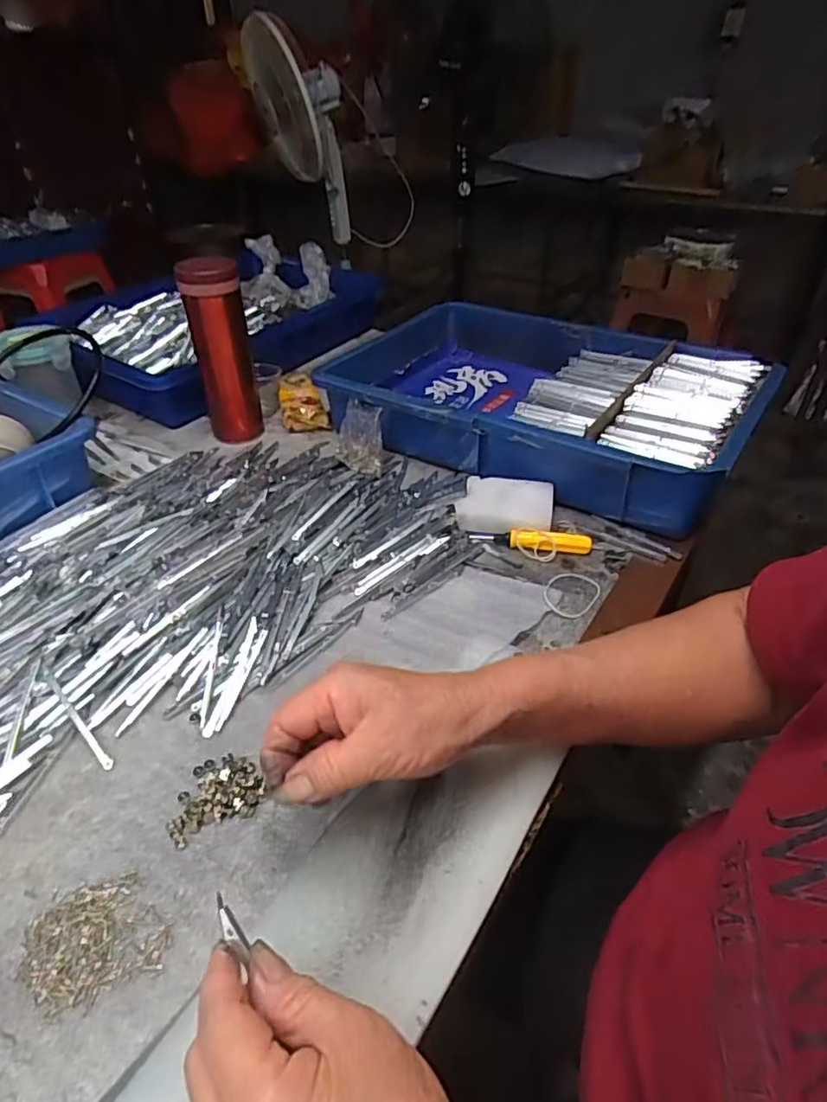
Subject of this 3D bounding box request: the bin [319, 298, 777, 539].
[{"bbox_3d":[0.146,-0.176,0.700,0.436,0.095,0.309,23,44,26],"label":"bin"}]

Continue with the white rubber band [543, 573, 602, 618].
[{"bbox_3d":[0.127,0.033,0.494,0.040,0.004,0.057,21,42,24],"label":"white rubber band"}]

